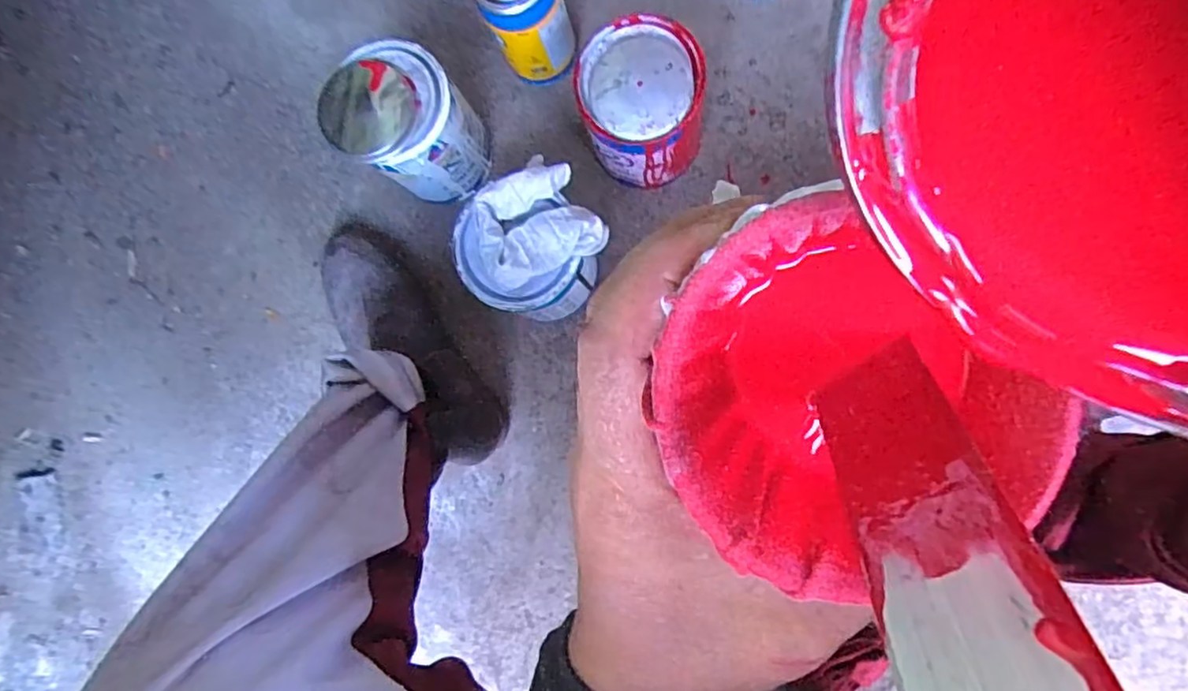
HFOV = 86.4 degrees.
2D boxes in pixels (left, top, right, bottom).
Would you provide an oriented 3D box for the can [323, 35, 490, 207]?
[{"bbox_3d":[-0.163,-0.200,0.597,0.103,0.148,0.101,0,88,7],"label":"can"}]

